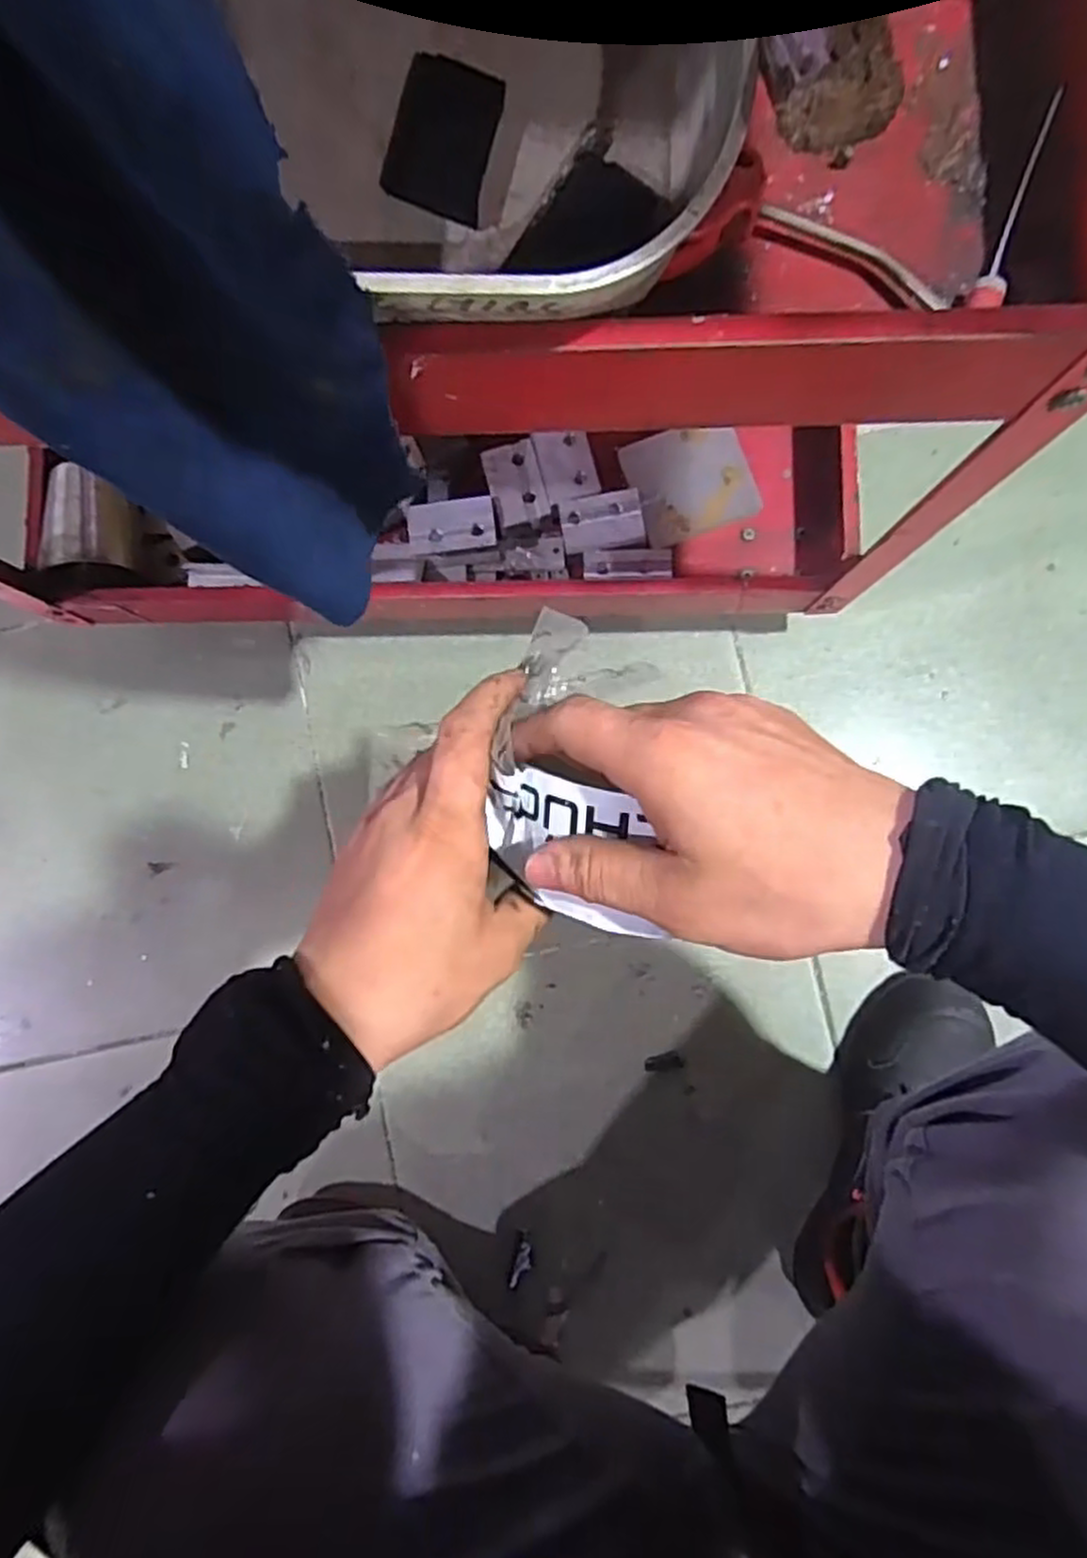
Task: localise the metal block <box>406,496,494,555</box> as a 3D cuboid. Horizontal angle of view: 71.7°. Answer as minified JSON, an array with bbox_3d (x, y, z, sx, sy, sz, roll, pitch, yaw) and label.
[{"bbox_3d":[-0.074,-0.208,0.615,0.069,0.017,0.042,-3,86,2],"label":"metal block"}]

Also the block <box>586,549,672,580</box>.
[{"bbox_3d":[0.069,-0.173,0.613,0.071,0.014,0.026,2,86,3],"label":"block"}]

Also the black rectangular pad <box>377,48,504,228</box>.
[{"bbox_3d":[-0.040,-0.259,0.305,0.039,0.004,0.052,16,102,-7],"label":"black rectangular pad"}]

